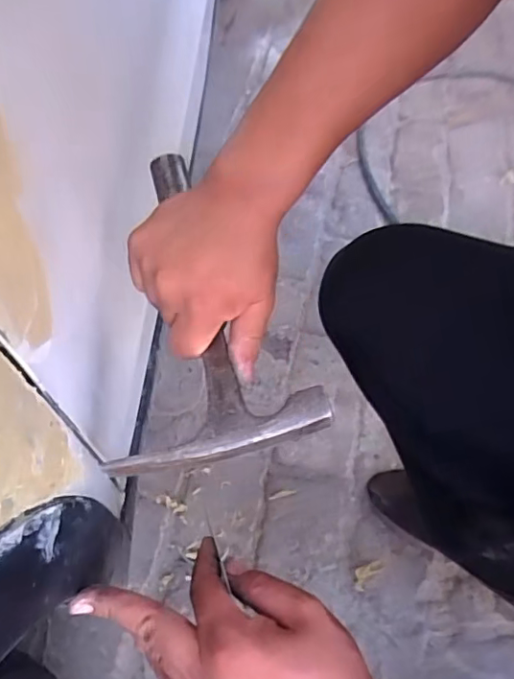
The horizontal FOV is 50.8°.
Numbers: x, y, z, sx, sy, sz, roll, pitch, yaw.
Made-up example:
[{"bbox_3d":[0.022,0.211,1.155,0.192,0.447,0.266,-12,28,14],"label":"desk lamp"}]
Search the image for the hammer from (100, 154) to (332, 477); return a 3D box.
[{"bbox_3d":[-0.052,-0.037,0.400,0.144,0.023,0.261,-12,64,-5],"label":"hammer"}]

